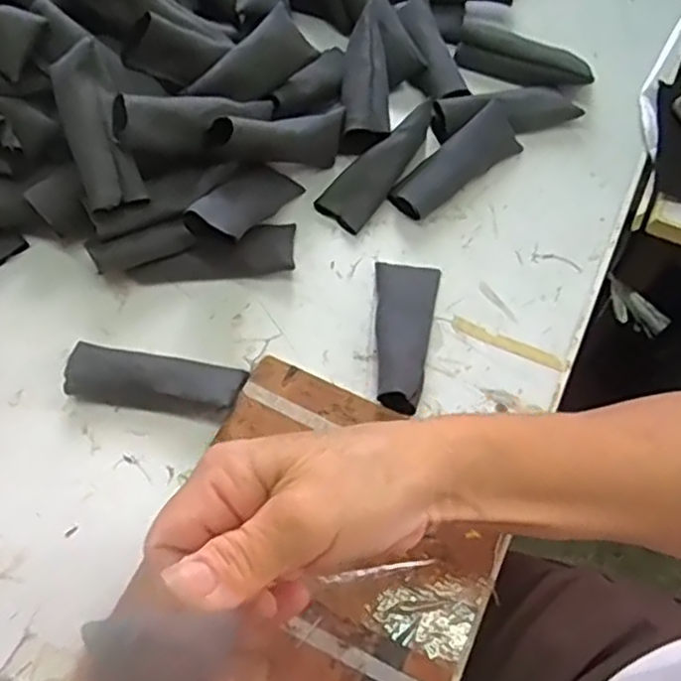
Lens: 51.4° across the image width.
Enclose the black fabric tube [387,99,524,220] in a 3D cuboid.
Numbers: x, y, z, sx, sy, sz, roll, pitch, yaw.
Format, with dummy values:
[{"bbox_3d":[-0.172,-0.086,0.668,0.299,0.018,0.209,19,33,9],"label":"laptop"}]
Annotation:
[{"bbox_3d":[0.083,-0.127,0.501,0.105,0.025,0.033,-39,71,-15],"label":"black fabric tube"}]

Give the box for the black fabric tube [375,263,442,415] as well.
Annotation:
[{"bbox_3d":[0.039,-0.006,0.449,0.039,0.029,0.103,8,66,4],"label":"black fabric tube"}]

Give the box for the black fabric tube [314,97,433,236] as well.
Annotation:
[{"bbox_3d":[0.028,-0.124,0.499,0.040,0.019,0.104,40,88,17],"label":"black fabric tube"}]

